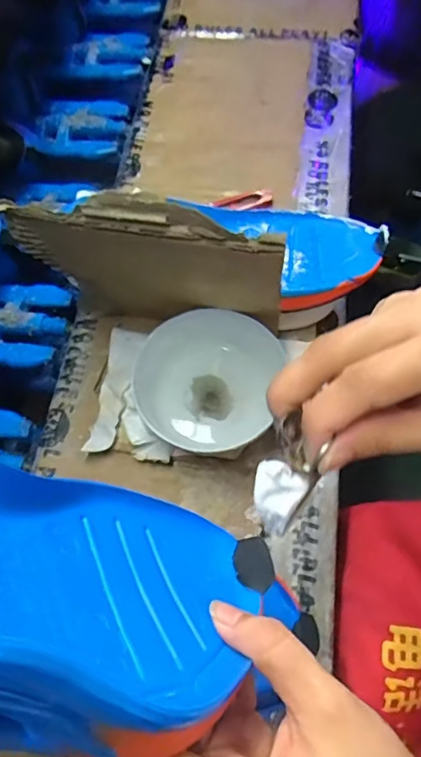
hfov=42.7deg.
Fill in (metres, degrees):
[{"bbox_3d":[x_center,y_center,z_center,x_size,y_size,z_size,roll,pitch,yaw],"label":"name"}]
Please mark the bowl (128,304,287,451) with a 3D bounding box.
[{"bbox_3d":[-0.004,0.008,0.412,0.101,0.057,0.110,0,64,1],"label":"bowl"}]

